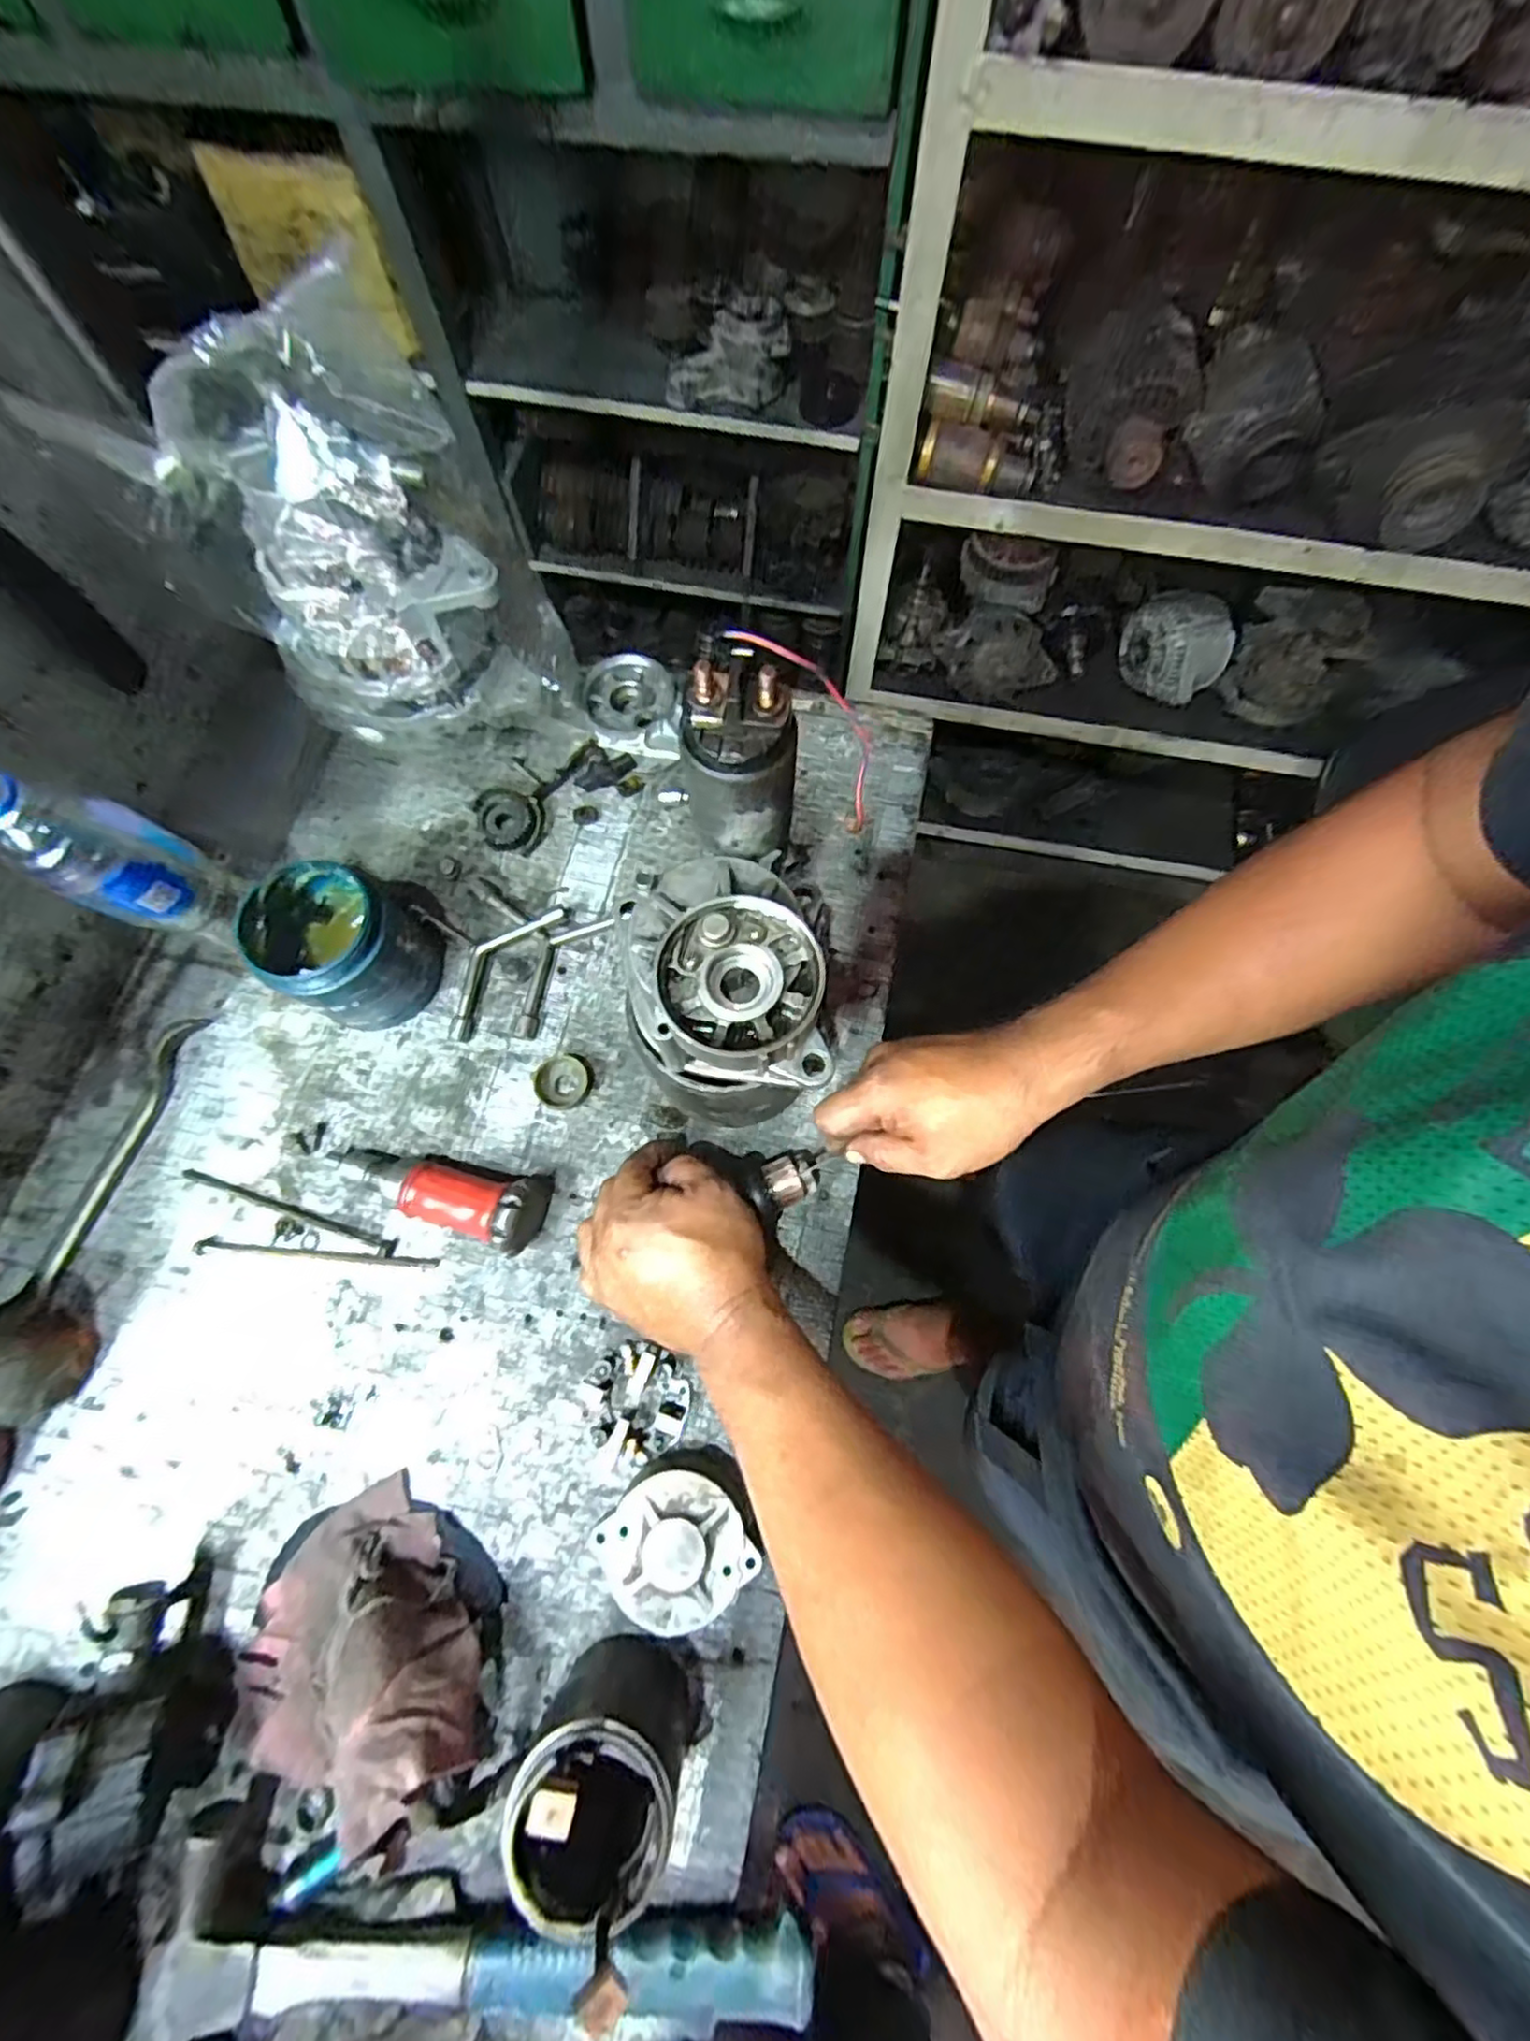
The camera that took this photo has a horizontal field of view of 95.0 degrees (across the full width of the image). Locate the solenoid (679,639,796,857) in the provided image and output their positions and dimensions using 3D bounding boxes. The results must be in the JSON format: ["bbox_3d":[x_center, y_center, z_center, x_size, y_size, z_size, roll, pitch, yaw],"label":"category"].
[{"bbox_3d":[-0.009,-0.121,0.330,0.054,0.095,0.051,6,71,2],"label":"solenoid"}]

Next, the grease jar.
[{"bbox_3d":[-0.297,-0.051,0.498,0.089,0.097,0.089,0,73,0],"label":"grease jar"}]

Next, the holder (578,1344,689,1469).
[{"bbox_3d":[-0.084,0.245,0.450,0.065,0.023,0.063,0,73,0],"label":"holder"}]

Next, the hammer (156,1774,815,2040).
[{"bbox_3d":[-0.146,0.501,0.355,0.331,0.036,0.113,9,73,2],"label":"hammer"}]

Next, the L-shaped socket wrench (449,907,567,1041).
[{"bbox_3d":[-0.204,-0.043,0.536,0.033,0.021,0.125,35,76,10],"label":"L-shaped socket wrench"}]

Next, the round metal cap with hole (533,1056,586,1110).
[{"bbox_3d":[-0.150,0.045,0.516,0.037,0.012,0.036,0,73,0],"label":"round metal cap with hole"}]

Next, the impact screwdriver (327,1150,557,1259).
[{"bbox_3d":[-0.225,0.112,0.474,0.161,0.050,0.049,16,74,4],"label":"impact screwdriver"}]

